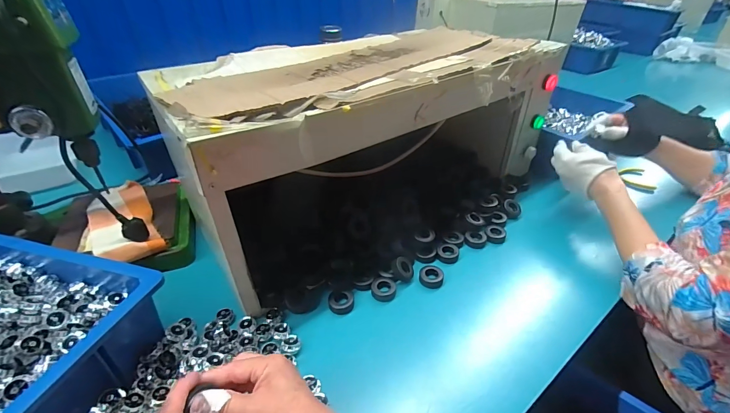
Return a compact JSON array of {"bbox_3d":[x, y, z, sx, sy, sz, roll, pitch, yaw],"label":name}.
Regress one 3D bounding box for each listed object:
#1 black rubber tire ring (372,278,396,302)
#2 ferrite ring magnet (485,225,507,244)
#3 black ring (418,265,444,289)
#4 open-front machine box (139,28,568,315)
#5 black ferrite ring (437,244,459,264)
[{"bbox_3d":[0.028,0.124,0.510,0.037,0.016,0.032,-2,37,-5],"label":"black rubber tire ring"},{"bbox_3d":[0.234,0.050,0.611,0.035,0.017,0.038,19,40,21],"label":"ferrite ring magnet"},{"bbox_3d":[0.103,0.109,0.529,0.037,0.017,0.031,5,37,3],"label":"black ring"},{"bbox_3d":[0.022,-0.145,0.633,0.668,0.257,0.308,-23,44,-30],"label":"open-front machine box"},{"bbox_3d":[0.138,0.079,0.570,0.035,0.013,0.033,10,38,10],"label":"black ferrite ring"}]

